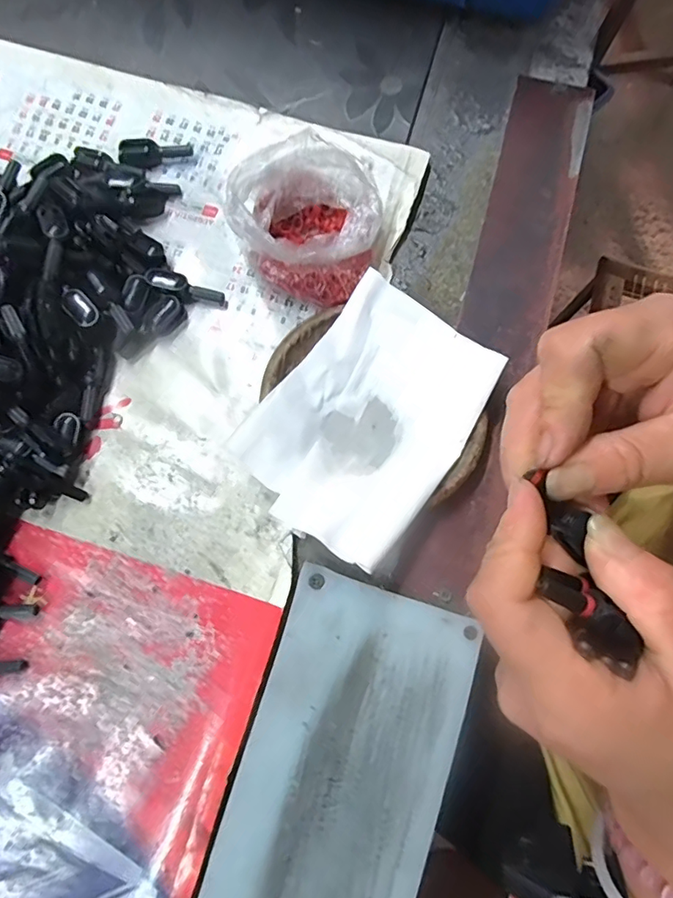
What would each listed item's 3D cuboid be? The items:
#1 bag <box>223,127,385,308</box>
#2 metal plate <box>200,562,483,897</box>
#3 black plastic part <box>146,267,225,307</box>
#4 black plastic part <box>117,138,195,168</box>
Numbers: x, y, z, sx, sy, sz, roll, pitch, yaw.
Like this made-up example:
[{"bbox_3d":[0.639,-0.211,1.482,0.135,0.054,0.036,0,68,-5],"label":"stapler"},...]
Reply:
[{"bbox_3d":[-0.017,-0.124,0.282,0.080,0.040,0.080,29,80,6],"label":"bag"},{"bbox_3d":[-0.001,0.165,0.241,0.093,0.007,0.196,17,79,4],"label":"metal plate"},{"bbox_3d":[-0.085,-0.091,0.291,0.043,0.007,0.014,19,79,-14],"label":"black plastic part"},{"bbox_3d":[-0.109,-0.179,0.309,0.041,0.011,0.015,-11,79,-2],"label":"black plastic part"}]

